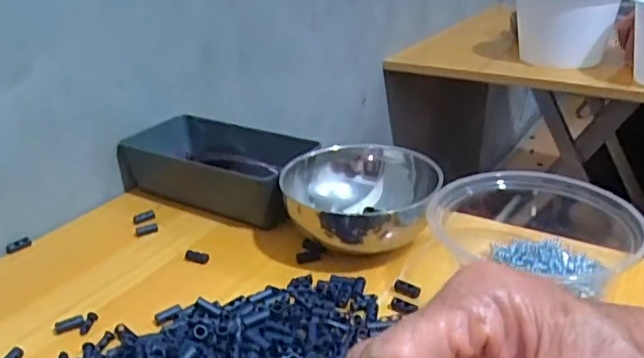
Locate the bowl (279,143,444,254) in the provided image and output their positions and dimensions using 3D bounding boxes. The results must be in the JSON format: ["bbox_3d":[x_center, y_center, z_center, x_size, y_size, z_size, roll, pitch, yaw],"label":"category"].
[{"bbox_3d":[0.031,0.018,0.471,0.117,0.055,0.106,6,27,16],"label":"bowl"}]

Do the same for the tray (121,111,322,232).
[{"bbox_3d":[-0.095,-0.011,0.558,0.192,0.050,0.097,14,30,29],"label":"tray"}]

